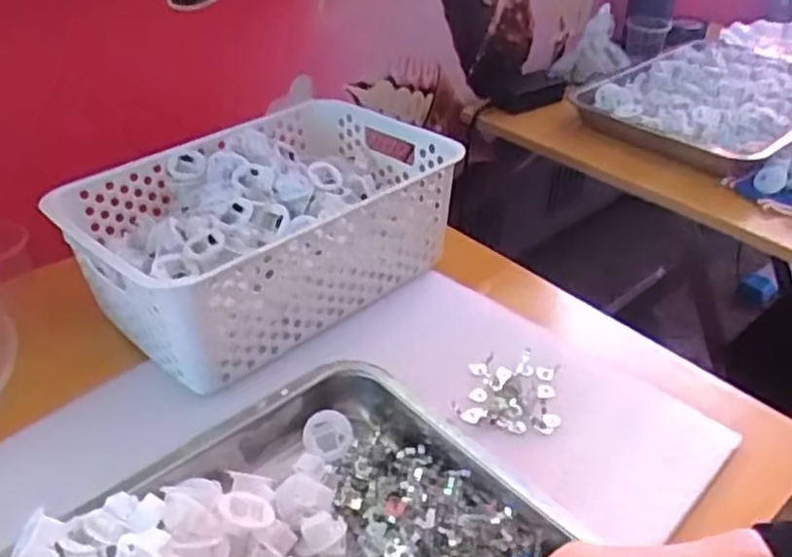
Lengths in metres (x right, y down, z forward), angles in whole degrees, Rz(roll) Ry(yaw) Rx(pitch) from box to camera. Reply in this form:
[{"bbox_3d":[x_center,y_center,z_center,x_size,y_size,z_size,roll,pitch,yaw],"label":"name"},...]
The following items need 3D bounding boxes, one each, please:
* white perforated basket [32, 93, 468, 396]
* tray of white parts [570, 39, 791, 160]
[{"bbox_3d":[-0.121,-0.053,0.676,0.322,0.108,0.218,-28,45,-35],"label":"white perforated basket"},{"bbox_3d":[0.440,-0.254,0.976,0.352,0.036,0.269,-25,44,-33],"label":"tray of white parts"}]

